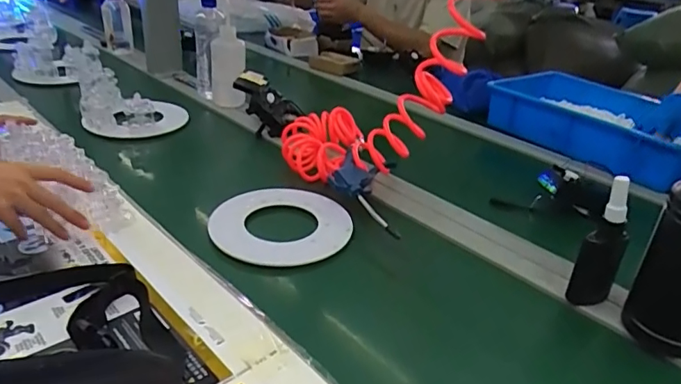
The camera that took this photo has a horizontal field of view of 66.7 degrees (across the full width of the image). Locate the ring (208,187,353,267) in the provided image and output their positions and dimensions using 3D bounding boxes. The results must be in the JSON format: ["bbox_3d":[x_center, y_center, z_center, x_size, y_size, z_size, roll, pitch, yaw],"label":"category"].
[{"bbox_3d":[-0.080,0.044,0.711,0.187,0.010,0.182,2,34,-6],"label":"ring"}]

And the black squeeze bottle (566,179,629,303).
[{"bbox_3d":[0.301,0.057,0.588,0.041,0.155,0.047,21,32,29],"label":"black squeeze bottle"}]

